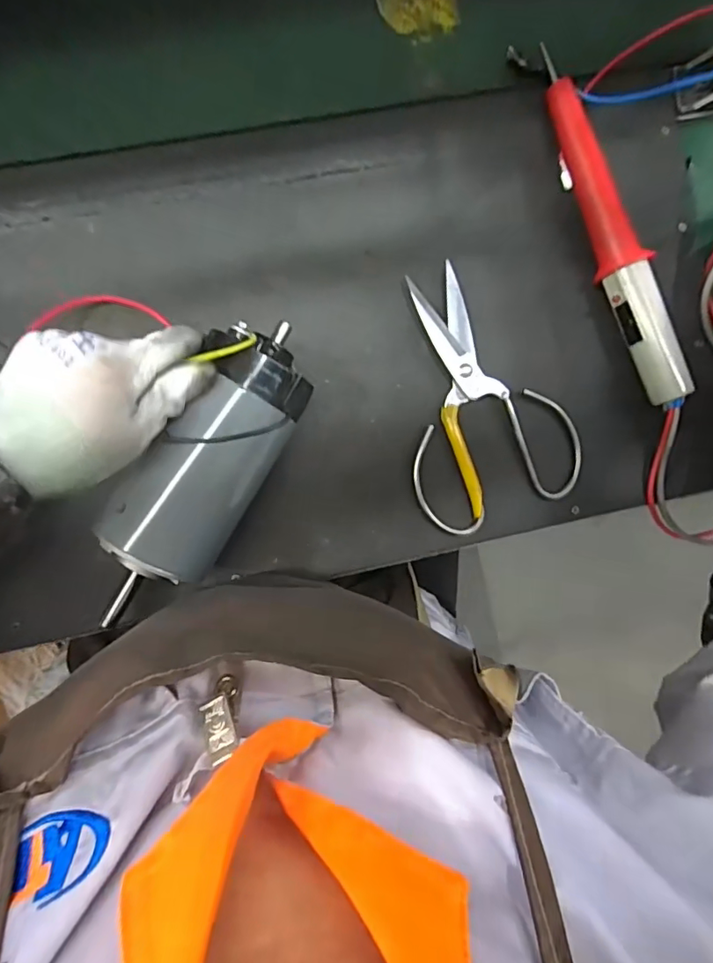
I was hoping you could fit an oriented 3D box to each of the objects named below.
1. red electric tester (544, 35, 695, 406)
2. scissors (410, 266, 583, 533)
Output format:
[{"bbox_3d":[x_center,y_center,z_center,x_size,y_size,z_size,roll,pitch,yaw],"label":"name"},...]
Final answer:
[{"bbox_3d":[0.189,-0.186,0.397,0.028,0.034,0.264,-22,94,-5],"label":"red electric tester"},{"bbox_3d":[0.092,-0.066,0.402,0.134,0.011,0.193,-22,91,-5],"label":"scissors"}]

